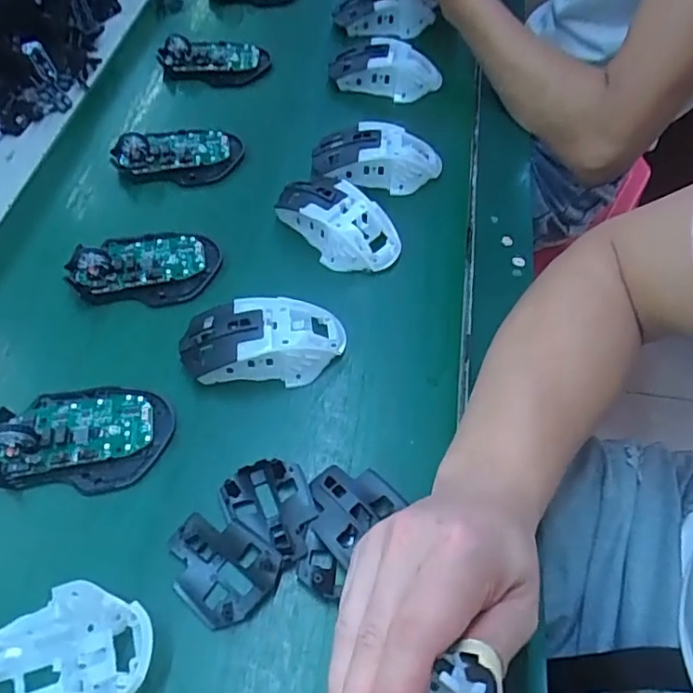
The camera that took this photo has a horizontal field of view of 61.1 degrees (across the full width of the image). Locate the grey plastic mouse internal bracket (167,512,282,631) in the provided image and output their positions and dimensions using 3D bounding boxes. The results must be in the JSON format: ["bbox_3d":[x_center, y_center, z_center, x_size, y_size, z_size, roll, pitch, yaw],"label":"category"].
[{"bbox_3d":[-0.076,0.130,0.347,0.066,0.014,0.051,35,63,20],"label":"grey plastic mouse internal bracket"}]

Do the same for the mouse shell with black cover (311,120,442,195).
[{"bbox_3d":[0.029,-0.171,0.532,0.117,0.037,0.061,-6,57,-5],"label":"mouse shell with black cover"}]

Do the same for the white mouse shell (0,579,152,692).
[{"bbox_3d":[-0.154,0.168,0.304,0.110,0.039,0.067,-17,59,-12],"label":"white mouse shell"}]

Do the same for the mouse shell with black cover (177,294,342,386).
[{"bbox_3d":[-0.060,-0.005,0.423,0.114,0.035,0.060,-6,57,-5],"label":"mouse shell with black cover"}]

